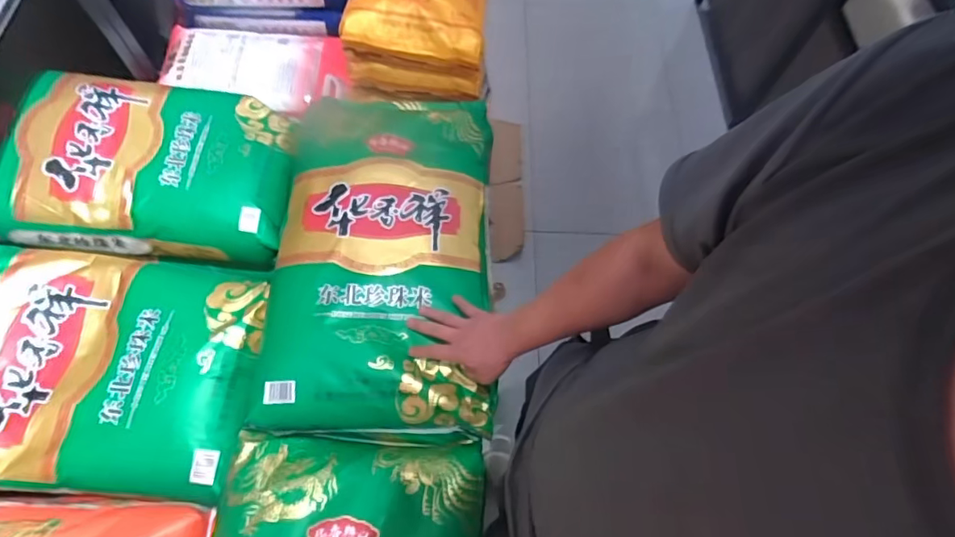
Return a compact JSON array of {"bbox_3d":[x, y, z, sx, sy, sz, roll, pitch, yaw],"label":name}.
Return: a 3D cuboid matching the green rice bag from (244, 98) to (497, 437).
[{"bbox_3d":[-0.162,-0.046,0.867,0.365,0.083,0.615,1,65,-3],"label":"green rice bag"}]

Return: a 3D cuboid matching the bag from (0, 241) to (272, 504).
[{"bbox_3d":[-0.611,0.137,0.764,0.501,0.084,0.360,4,65,-1],"label":"bag"}]

